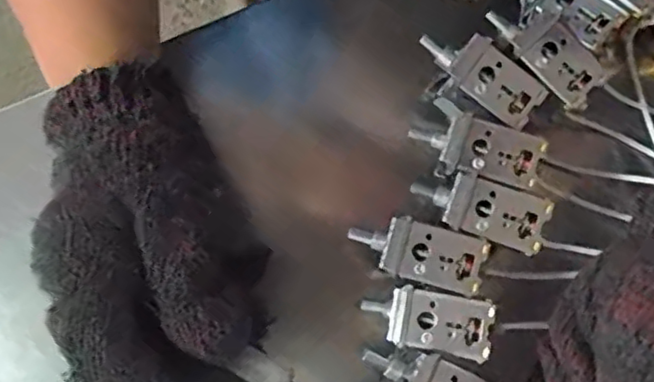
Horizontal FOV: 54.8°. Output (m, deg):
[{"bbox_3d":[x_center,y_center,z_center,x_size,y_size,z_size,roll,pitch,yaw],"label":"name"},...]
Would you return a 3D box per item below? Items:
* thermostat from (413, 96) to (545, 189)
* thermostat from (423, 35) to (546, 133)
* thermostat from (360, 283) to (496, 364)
[{"bbox_3d":[0.059,-0.017,0.255,0.052,0.020,0.024,21,79,16],"label":"thermostat"},{"bbox_3d":[0.063,-0.049,0.259,0.053,0.020,0.022,39,81,6],"label":"thermostat"},{"bbox_3d":[0.038,0.049,0.242,0.046,0.021,0.022,11,79,1],"label":"thermostat"}]

